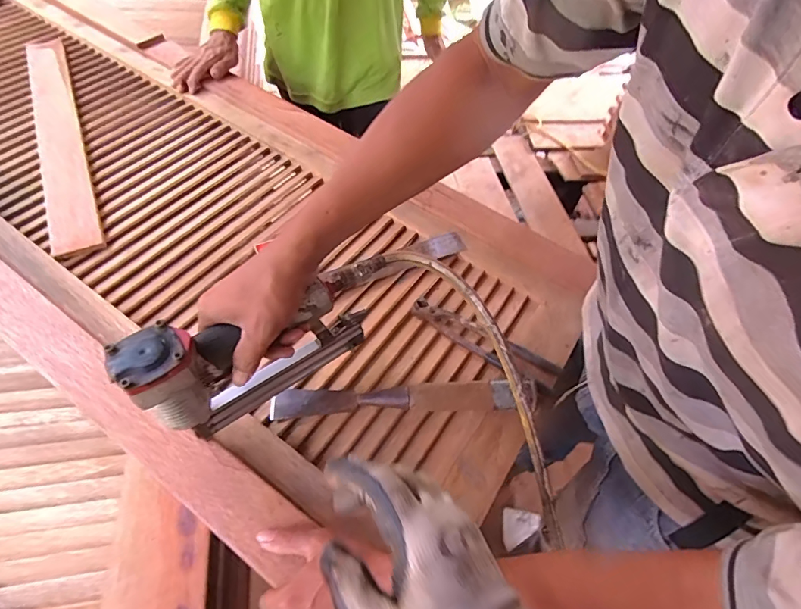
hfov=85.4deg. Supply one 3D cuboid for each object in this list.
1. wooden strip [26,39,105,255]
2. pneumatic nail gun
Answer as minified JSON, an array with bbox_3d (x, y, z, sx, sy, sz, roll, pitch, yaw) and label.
[{"bbox_3d":[-0.620,-0.323,0.781,0.067,0.020,0.638,-22,61,-19],"label":"wooden strip"},{"bbox_3d":[-0.142,0.041,0.443,0.225,0.152,0.053,-35,64,-26],"label":"pneumatic nail gun"}]

